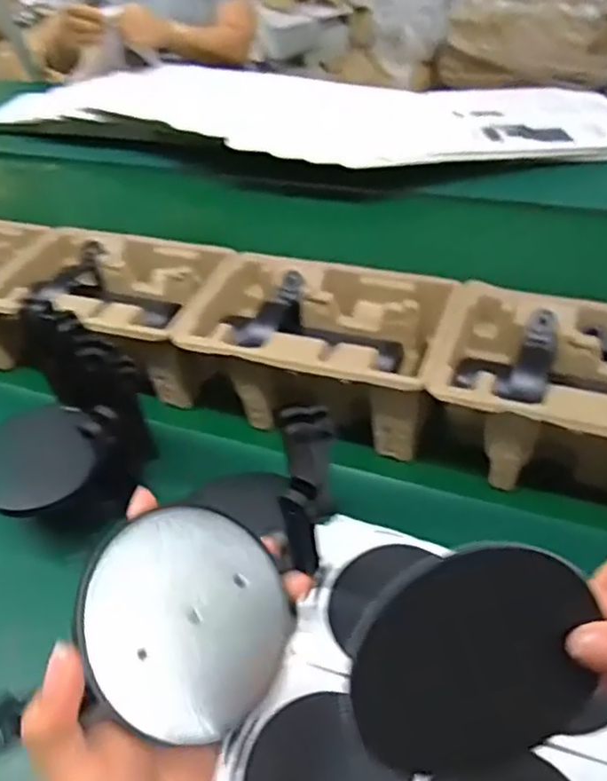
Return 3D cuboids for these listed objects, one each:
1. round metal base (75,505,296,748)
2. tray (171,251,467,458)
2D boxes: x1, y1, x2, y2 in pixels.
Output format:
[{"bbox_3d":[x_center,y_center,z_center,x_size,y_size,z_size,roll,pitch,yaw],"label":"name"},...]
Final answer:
[{"bbox_3d":[-0.049,0.100,0.290,0.097,0.006,0.093,17,60,-31],"label":"round metal base"},{"bbox_3d":[0.006,-0.039,0.607,0.230,0.097,0.148,14,42,16],"label":"tray"}]

